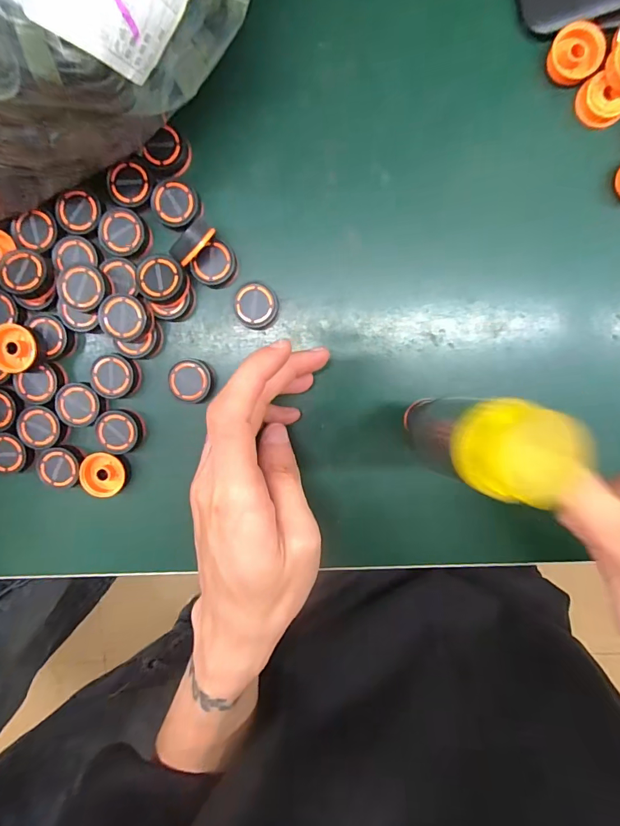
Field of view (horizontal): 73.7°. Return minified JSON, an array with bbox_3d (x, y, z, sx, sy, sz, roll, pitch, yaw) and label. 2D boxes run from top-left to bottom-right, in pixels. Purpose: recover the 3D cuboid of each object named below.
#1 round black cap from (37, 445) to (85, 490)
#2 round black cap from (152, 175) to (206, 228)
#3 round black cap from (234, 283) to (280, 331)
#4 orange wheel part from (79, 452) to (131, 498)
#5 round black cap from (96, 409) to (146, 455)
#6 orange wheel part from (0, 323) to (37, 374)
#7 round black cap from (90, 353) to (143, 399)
[{"bbox_3d":[-0.145,0.031,0.241,0.024,0.008,0.024,0,96,2],"label":"round black cap"},{"bbox_3d":[-0.073,-0.115,0.229,0.024,0.013,0.026,0,96,2],"label":"round black cap"},{"bbox_3d":[-0.030,-0.060,0.234,0.024,0.011,0.024,0,96,2],"label":"round black cap"},{"bbox_3d":[-0.121,0.036,0.244,0.024,0.012,0.025,-7,95,3],"label":"orange wheel part"},{"bbox_3d":[-0.110,0.011,0.242,0.022,0.012,0.025,-7,95,3],"label":"round black cap"},{"bbox_3d":[-0.161,-0.035,0.226,0.023,0.011,0.026,19,96,0],"label":"orange wheel part"},{"bbox_3d":[-0.111,-0.021,0.237,0.024,0.011,0.025,0,96,2],"label":"round black cap"}]

